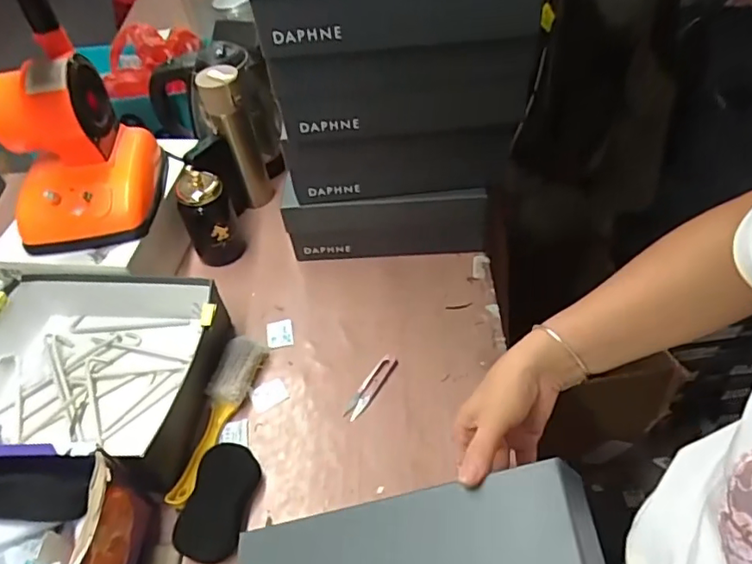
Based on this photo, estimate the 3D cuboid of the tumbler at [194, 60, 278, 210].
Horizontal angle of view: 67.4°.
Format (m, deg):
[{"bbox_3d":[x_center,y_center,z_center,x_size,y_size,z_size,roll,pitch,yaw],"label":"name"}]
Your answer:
[{"bbox_3d":[-0.226,-0.233,0.926,0.064,0.241,0.061,-3,49,3],"label":"tumbler"}]

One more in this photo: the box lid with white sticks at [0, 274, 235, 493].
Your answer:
[{"bbox_3d":[-0.385,0.116,0.744,0.340,0.089,0.254,4,50,9],"label":"box lid with white sticks"}]

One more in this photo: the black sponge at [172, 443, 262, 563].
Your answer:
[{"bbox_3d":[-0.177,0.249,0.639,0.060,0.037,0.121,7,50,12],"label":"black sponge"}]

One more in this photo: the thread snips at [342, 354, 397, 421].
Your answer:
[{"bbox_3d":[-0.007,0.137,0.738,0.025,0.008,0.101,26,56,25],"label":"thread snips"}]

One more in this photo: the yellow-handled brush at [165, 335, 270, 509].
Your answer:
[{"bbox_3d":[-0.197,0.168,0.715,0.052,0.034,0.230,8,50,12],"label":"yellow-handled brush"}]

